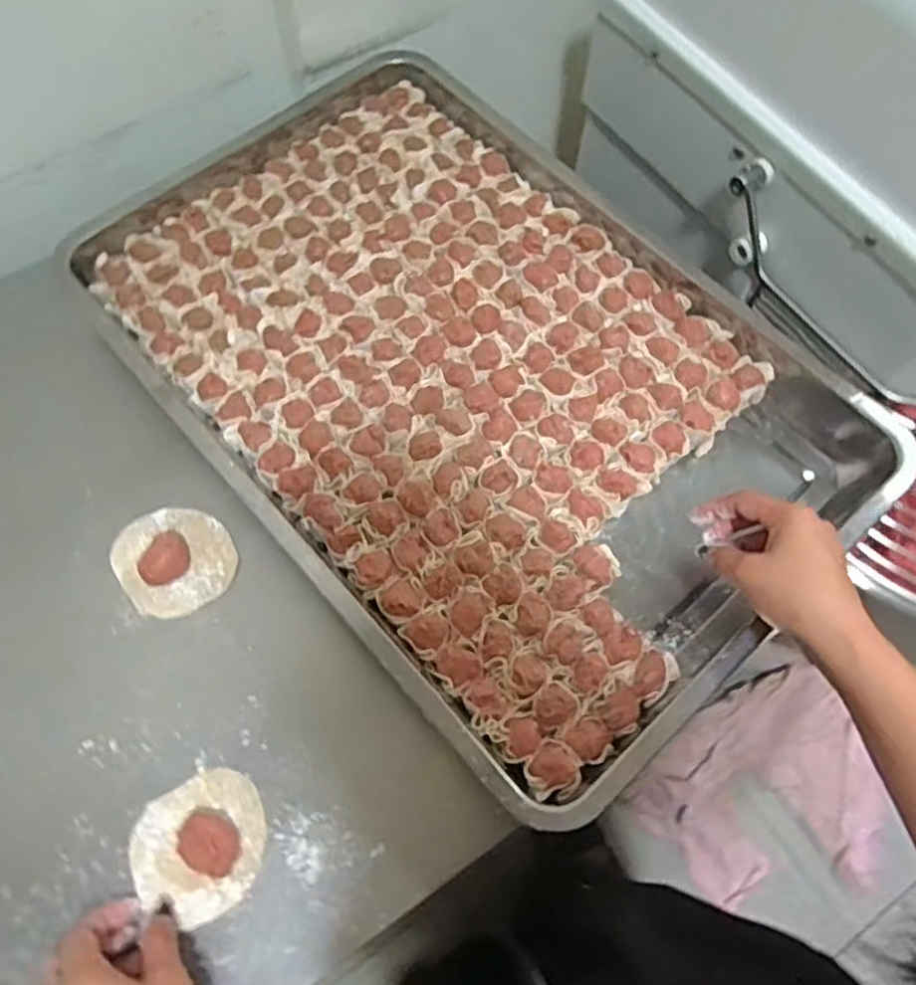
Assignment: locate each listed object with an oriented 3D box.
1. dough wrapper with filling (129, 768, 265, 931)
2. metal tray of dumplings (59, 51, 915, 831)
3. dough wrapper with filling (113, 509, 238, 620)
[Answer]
[{"bbox_3d":[-0.161,0.221,0.461,0.083,0.021,0.078,1,66,-3],"label":"dough wrapper with filling"},{"bbox_3d":[0.002,-0.107,0.586,0.393,0.049,0.598,-38,73,-17],"label":"metal tray of dumplings"},{"bbox_3d":[-0.208,0.045,0.538,0.078,0.026,0.085,1,66,-3],"label":"dough wrapper with filling"}]

